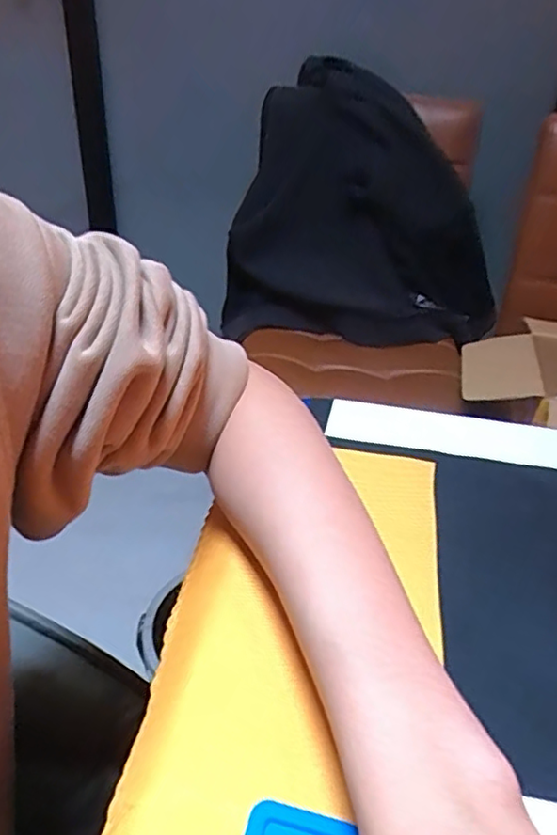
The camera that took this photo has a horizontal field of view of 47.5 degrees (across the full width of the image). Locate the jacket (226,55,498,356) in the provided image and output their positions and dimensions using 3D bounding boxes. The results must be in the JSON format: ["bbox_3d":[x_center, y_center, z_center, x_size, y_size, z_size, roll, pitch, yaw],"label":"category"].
[{"bbox_3d":[0.158,-0.397,1.244,0.503,0.440,0.295,-1,33,-6],"label":"jacket"}]

